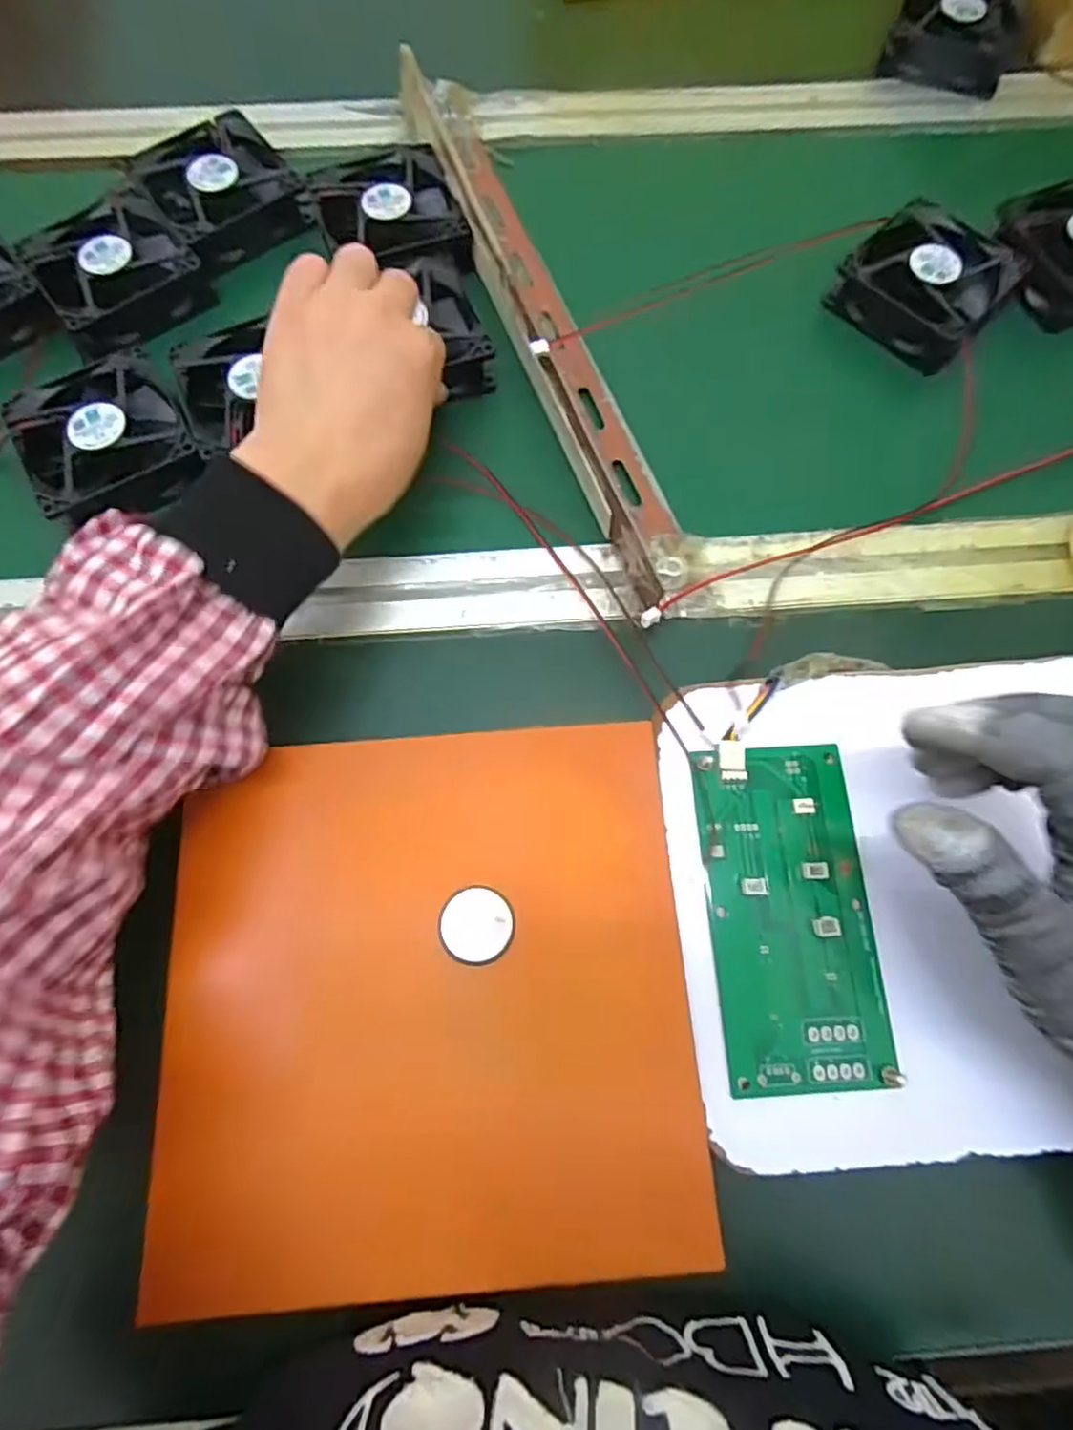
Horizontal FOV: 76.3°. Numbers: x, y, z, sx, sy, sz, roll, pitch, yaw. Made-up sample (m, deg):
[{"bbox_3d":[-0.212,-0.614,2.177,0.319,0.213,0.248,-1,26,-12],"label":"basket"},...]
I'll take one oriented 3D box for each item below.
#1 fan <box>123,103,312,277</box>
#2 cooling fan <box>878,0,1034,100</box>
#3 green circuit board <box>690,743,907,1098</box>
[{"bbox_3d":[-0.190,-0.313,0.410,0.083,0.030,0.078,-42,77,-12],"label":"fan"},{"bbox_3d":[0.288,-0.458,0.459,0.092,0.029,0.079,26,74,7],"label":"cooling fan"},{"bbox_3d":[0.103,0.078,0.277,0.063,0.008,0.133,-3,73,-1],"label":"green circuit board"}]

